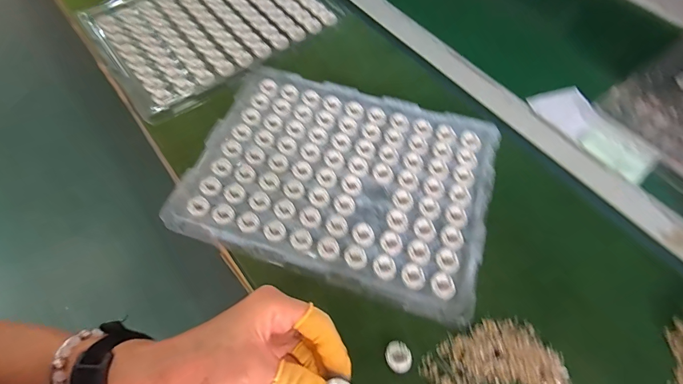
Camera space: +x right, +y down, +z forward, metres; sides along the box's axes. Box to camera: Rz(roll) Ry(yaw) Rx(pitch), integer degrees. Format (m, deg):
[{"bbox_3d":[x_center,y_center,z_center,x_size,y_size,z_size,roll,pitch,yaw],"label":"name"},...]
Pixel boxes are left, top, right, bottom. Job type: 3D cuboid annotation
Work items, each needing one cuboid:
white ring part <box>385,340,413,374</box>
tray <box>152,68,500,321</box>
[{"bbox_3d":[0.054,0.157,0.339,0.024,0.009,0.027,-27,66,-16],"label":"white ring part"},{"bbox_3d":[0.003,-0.024,0.433,0.337,0.013,0.254,17,62,7],"label":"tray"}]

